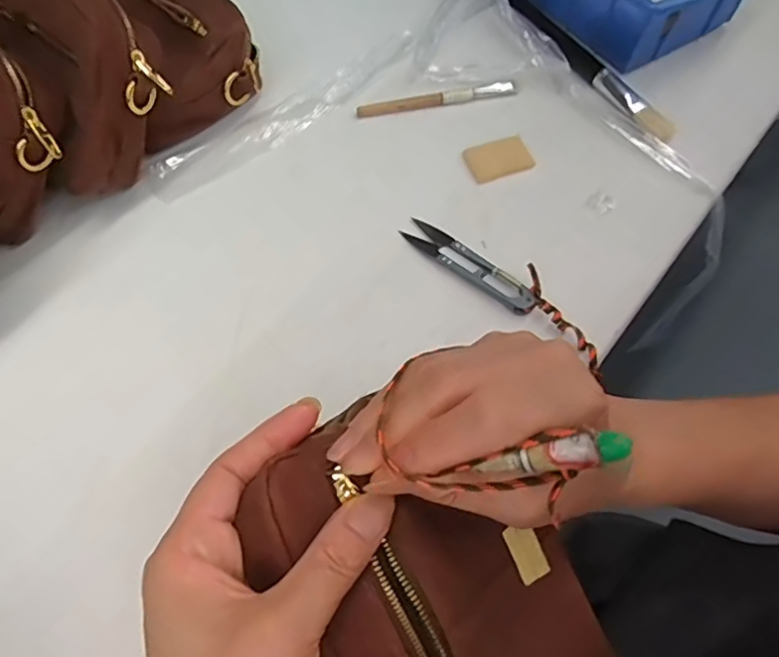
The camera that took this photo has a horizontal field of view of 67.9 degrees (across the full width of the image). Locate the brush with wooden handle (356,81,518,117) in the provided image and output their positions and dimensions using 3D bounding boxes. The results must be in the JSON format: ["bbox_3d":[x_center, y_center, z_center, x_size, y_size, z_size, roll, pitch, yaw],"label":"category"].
[{"bbox_3d":[0.038,-0.181,0.452,0.124,0.004,0.014,-11,63,-6],"label":"brush with wooden handle"}]

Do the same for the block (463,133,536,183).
[{"bbox_3d":[0.080,-0.123,0.420,0.044,0.007,0.032,-20,64,-10],"label":"block"}]

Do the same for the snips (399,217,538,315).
[{"bbox_3d":[0.052,-0.043,0.381,0.102,0.012,0.023,40,70,18],"label":"snips"}]

